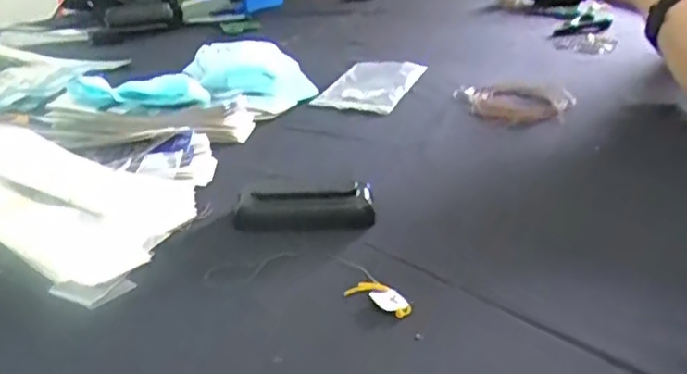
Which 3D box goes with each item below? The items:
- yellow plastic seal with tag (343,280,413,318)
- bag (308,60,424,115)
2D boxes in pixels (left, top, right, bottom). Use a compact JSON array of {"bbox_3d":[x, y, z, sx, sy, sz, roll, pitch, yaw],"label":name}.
[{"bbox_3d":[0.025,0.071,0.423,0.045,0.004,0.020,20,33,37],"label":"yellow plastic seal with tag"},{"bbox_3d":[0.034,-0.129,0.828,0.101,0.015,0.161,8,31,21],"label":"bag"}]

